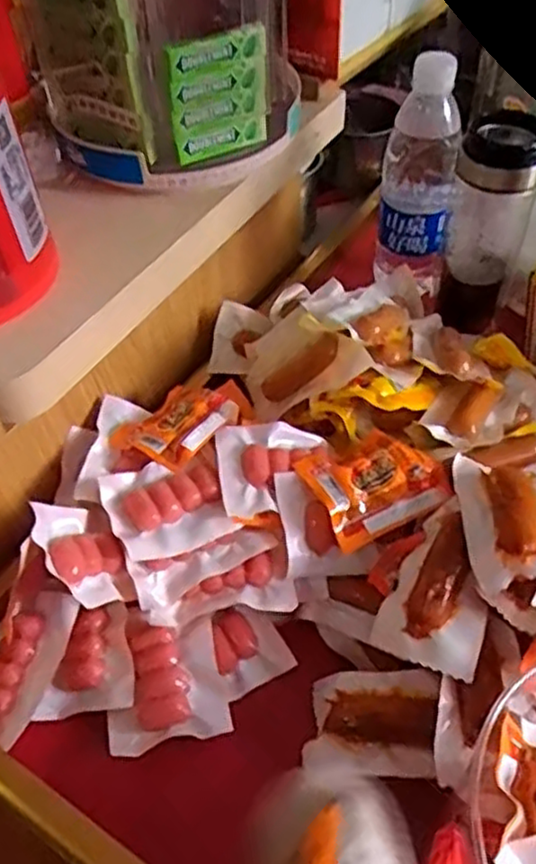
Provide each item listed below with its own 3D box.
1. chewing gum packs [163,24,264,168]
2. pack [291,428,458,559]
[{"bbox_3d":[-0.035,-0.244,0.514,0.076,0.082,0.006,-28,53,-19],"label":"chewing gum packs"},{"bbox_3d":[0.071,0.032,0.458,0.086,0.018,0.064,-21,52,-15],"label":"pack"}]

